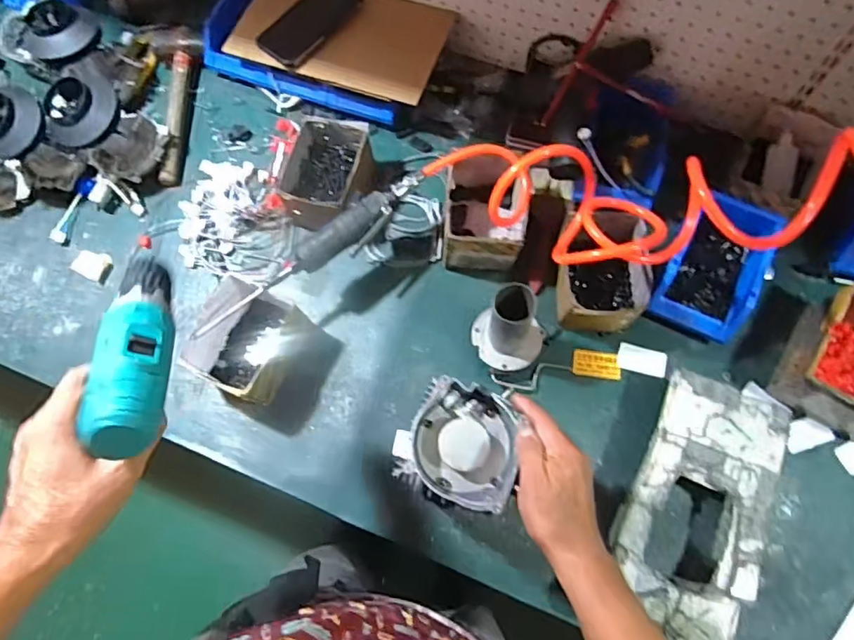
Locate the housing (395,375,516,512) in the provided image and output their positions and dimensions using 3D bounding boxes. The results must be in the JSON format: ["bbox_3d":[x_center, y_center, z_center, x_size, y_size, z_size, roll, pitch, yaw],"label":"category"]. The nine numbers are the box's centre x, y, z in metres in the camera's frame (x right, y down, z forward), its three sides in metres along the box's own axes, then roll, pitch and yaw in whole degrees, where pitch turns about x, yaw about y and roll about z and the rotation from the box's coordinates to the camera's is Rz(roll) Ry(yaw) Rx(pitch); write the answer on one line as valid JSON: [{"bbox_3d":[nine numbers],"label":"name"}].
[{"bbox_3d":[0.036,0.128,0.561,0.111,0.044,0.117,16,74,8],"label":"housing"}]

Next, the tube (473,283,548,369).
[{"bbox_3d":[0.109,0.008,0.716,0.096,0.108,0.093,38,77,13],"label":"tube"}]

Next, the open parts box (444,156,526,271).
[{"bbox_3d":[0.085,-0.158,0.791,0.111,0.102,0.163,5,72,4],"label":"open parts box"}]

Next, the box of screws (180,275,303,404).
[{"bbox_3d":[-0.244,0.034,0.753,0.124,0.095,0.134,26,75,10],"label":"box of screws"}]

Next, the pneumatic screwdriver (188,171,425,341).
[{"bbox_3d":[-0.150,-0.083,0.732,0.366,0.054,0.056,-35,74,-9],"label":"pneumatic screwdriver"}]

